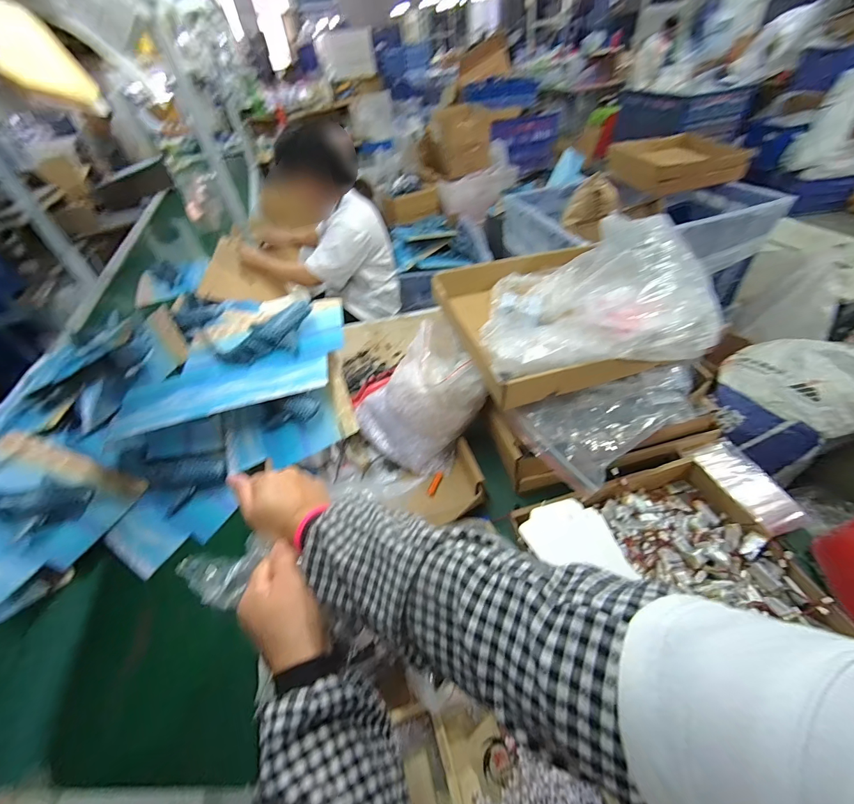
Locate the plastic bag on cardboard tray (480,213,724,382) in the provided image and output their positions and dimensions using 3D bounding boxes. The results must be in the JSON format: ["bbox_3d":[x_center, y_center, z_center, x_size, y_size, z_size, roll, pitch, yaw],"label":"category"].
[{"bbox_3d":[0.275,-0.209,0.661,0.348,0.119,0.362,-2,45,6],"label":"plastic bag on cardboard tray"}]

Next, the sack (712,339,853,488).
[{"bbox_3d":[1.057,-0.005,1.114,0.322,0.278,0.380,-22,47,-15],"label":"sack"}]

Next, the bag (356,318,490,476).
[{"bbox_3d":[-0.020,0.003,0.709,0.218,0.209,0.173,-20,46,-12],"label":"bag"}]

